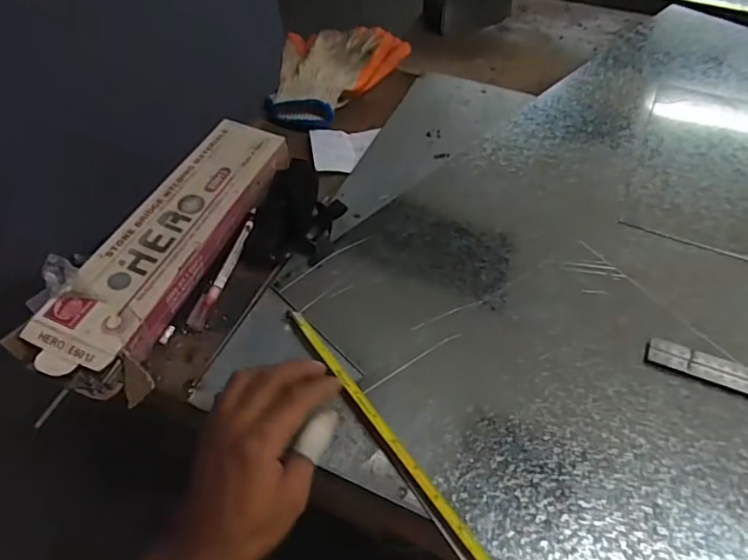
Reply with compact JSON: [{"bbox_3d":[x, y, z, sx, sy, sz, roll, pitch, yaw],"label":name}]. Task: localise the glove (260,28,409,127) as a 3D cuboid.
[{"bbox_3d":[-0.048,-0.266,0.665,0.166,0.044,0.195,6,52,8],"label":"glove"}]

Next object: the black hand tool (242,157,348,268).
[{"bbox_3d":[-0.080,-0.072,0.528,0.089,0.028,0.130,4,52,6],"label":"black hand tool"}]

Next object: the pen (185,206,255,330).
[{"bbox_3d":[-0.146,-0.015,0.504,0.016,0.011,0.148,11,53,12],"label":"pen"}]

